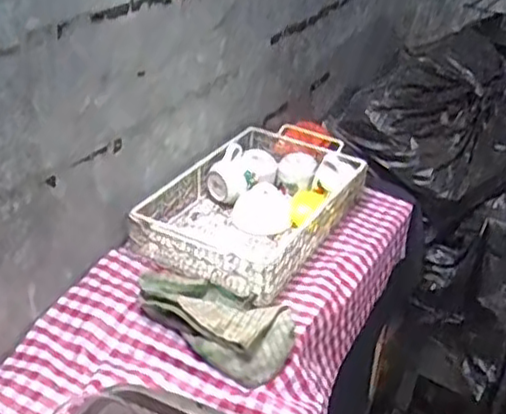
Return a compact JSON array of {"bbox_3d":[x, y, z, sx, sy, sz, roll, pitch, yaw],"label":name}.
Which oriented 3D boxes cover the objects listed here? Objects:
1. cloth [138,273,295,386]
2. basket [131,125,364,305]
[{"bbox_3d":[-0.043,0.153,0.996,0.232,0.064,0.129,26,36,30],"label":"cloth"},{"bbox_3d":[0.006,-0.016,1.239,0.267,0.106,0.428,19,33,22],"label":"basket"}]

